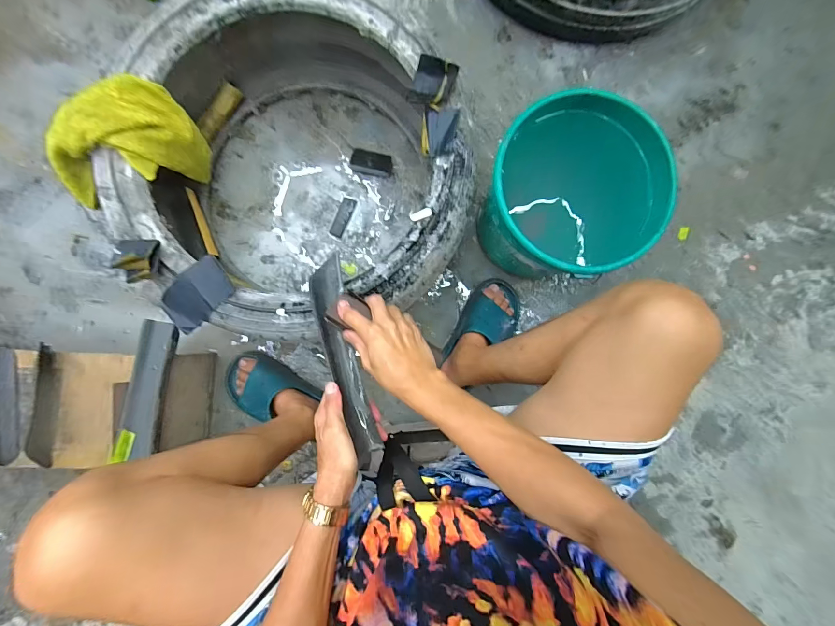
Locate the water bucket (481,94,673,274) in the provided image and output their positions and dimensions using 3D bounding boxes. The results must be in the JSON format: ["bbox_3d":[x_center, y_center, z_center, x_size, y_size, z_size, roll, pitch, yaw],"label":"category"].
[{"bbox_3d":[0.249,-0.193,0.660,0.245,0.267,0.272,-42,91,-4],"label":"water bucket"}]

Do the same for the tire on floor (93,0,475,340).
[{"bbox_3d":[-0.219,-0.259,0.657,0.523,0.229,0.588,-25,89,-4],"label":"tire on floor"}]

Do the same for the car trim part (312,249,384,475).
[{"bbox_3d":[-0.096,0.057,0.475,0.043,0.035,0.292,-17,73,-4],"label":"car trim part"}]

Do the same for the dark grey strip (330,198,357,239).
[{"bbox_3d":[-0.165,-0.210,0.788,0.030,0.004,0.089,24,87,-2],"label":"dark grey strip"}]

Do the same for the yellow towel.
[{"bbox_3d":[-0.473,-0.258,0.592,0.226,0.167,0.130,-36,90,-5],"label":"yellow towel"}]

